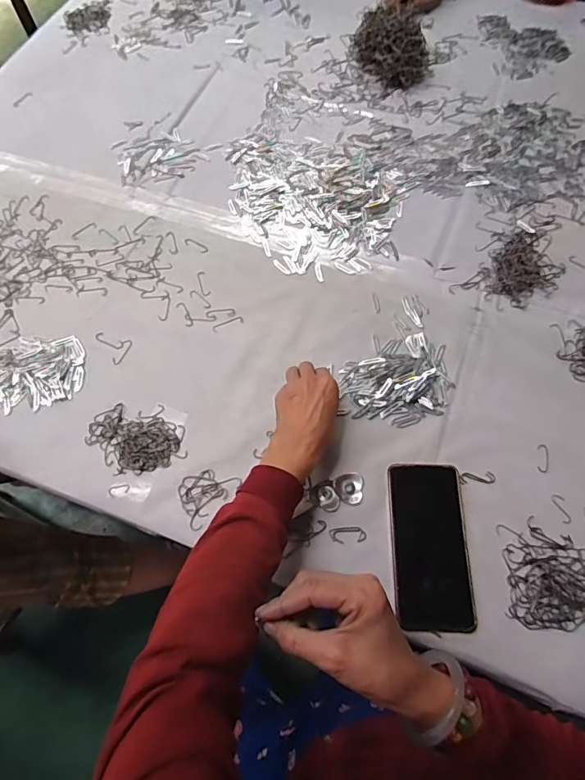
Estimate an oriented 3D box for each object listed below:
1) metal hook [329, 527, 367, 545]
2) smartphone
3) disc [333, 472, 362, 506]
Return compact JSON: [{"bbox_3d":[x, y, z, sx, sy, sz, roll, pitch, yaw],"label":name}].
[{"bbox_3d":[0.062,0.160,0.514,0.039,0.004,0.018,-6,65,0],"label":"metal hook"},{"bbox_3d":[0.149,0.166,0.507,0.080,0.011,0.169,0,65,3],"label":"smartphone"},{"bbox_3d":[0.064,0.111,0.532,0.032,0.011,0.037,2,65,4],"label":"disc"}]

